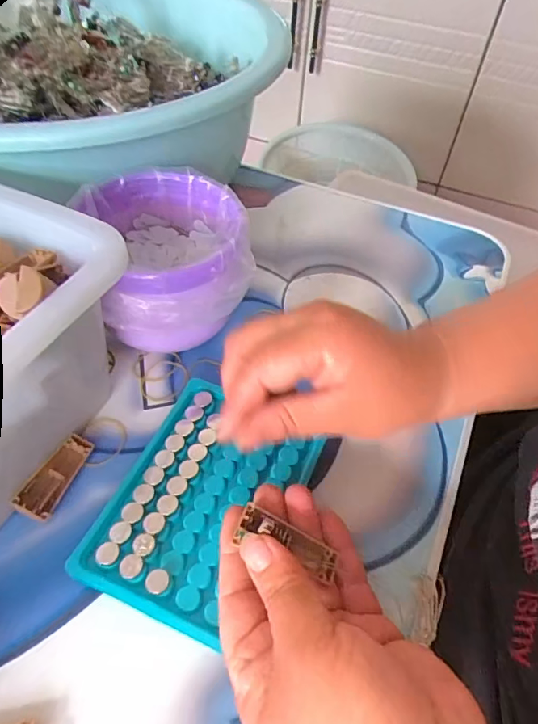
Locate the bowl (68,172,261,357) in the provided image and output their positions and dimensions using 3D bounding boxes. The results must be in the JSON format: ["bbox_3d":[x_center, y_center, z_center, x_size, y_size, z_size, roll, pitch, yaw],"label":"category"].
[{"bbox_3d":[-0.066,-0.060,0.331,0.102,0.089,0.109,-14,53,-14],"label":"bowl"}]

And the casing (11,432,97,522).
[{"bbox_3d":[-0.123,0.065,0.277,0.019,0.011,0.051,16,52,10],"label":"casing"}]

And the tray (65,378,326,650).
[{"bbox_3d":[-0.037,0.074,0.271,0.100,0.014,0.129,19,53,12],"label":"tray"}]

